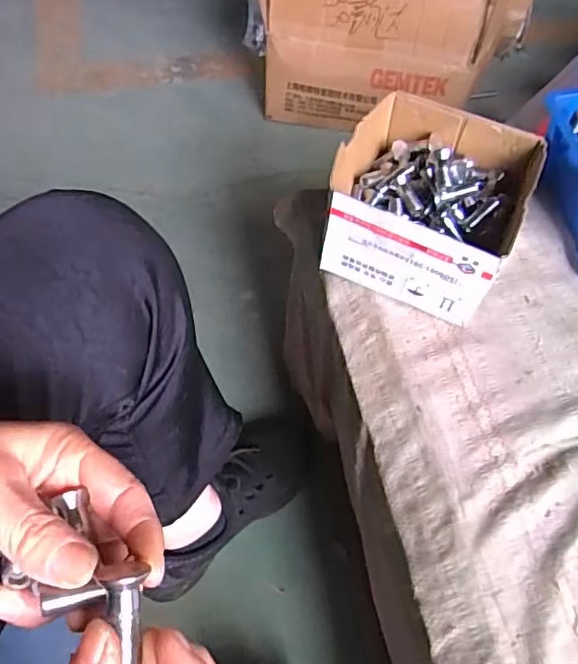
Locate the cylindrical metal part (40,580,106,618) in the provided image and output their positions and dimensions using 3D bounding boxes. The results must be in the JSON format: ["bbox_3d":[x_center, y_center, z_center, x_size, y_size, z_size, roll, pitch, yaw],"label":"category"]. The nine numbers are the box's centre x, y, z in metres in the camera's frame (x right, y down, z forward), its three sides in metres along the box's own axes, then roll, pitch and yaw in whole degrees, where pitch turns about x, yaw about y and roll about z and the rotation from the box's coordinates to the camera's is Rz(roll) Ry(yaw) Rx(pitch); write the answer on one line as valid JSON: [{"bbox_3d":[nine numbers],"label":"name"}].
[{"bbox_3d":[-0.078,0.097,0.210,0.022,0.006,0.007,-3,51,-27],"label":"cylindrical metal part"}]

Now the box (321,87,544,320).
[{"bbox_3d":[0.112,-0.102,0.471,0.139,0.086,0.151,23,58,13],"label":"box"}]

